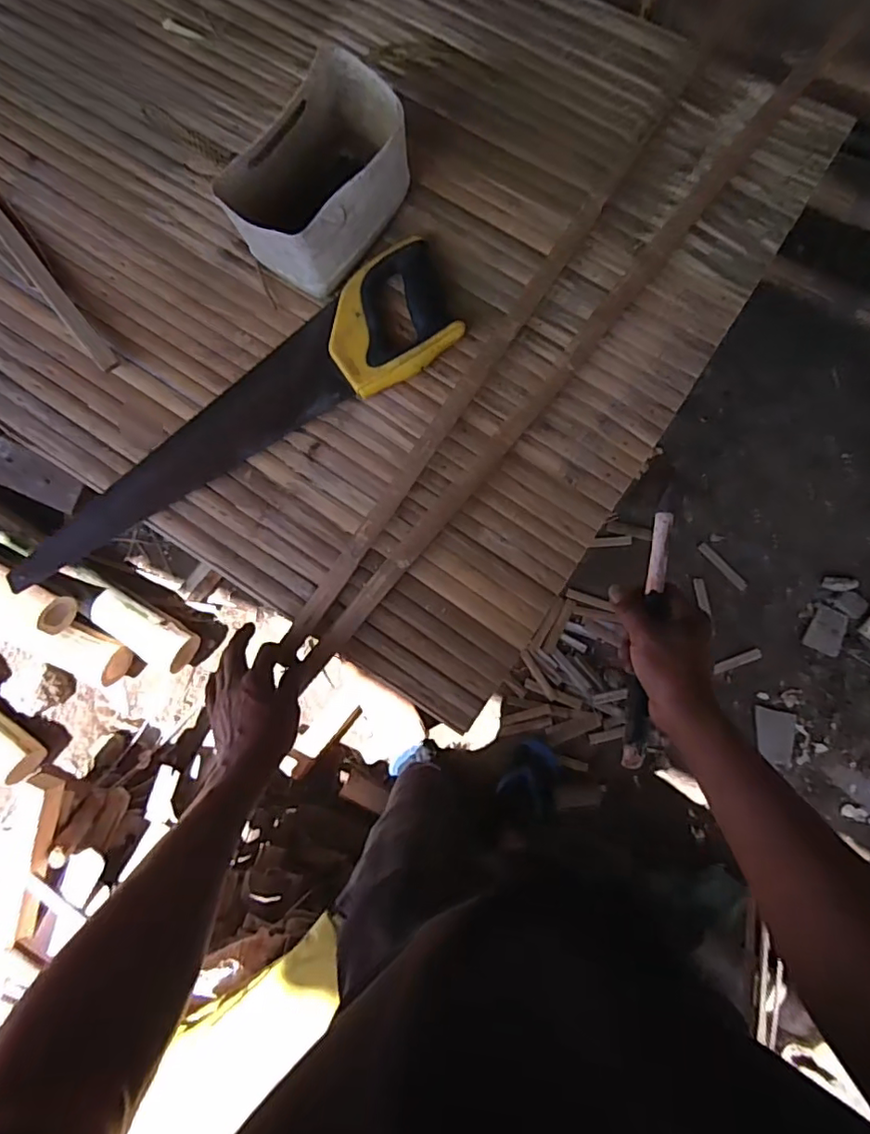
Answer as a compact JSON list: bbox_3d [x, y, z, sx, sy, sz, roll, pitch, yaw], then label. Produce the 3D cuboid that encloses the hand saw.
[{"bbox_3d":[-0.231,-0.168,0.640,0.568,0.034,0.135,-31,77,-3],"label":"hand saw"}]

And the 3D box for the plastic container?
[{"bbox_3d":[-0.115,-0.413,0.636,0.117,0.122,0.199,35,82,11],"label":"plastic container"}]

